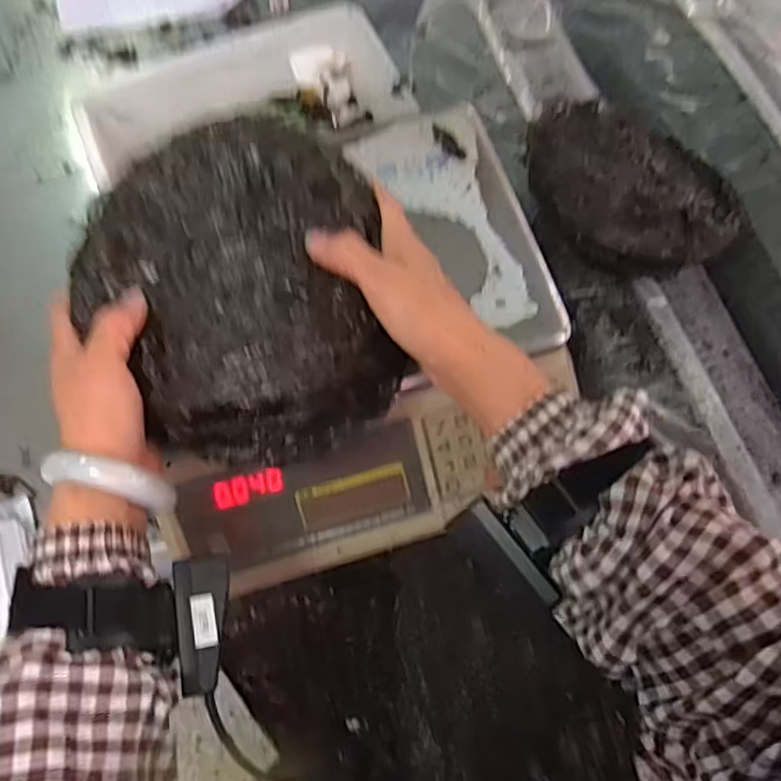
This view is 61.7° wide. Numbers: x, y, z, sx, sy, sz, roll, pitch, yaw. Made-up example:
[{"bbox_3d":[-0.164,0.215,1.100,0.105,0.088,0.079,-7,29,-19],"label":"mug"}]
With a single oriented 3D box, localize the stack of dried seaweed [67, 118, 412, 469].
[{"bbox_3d":[-0.095,-0.066,0.407,0.177,0.061,0.209,-14,69,-5],"label":"stack of dried seaweed"}]

